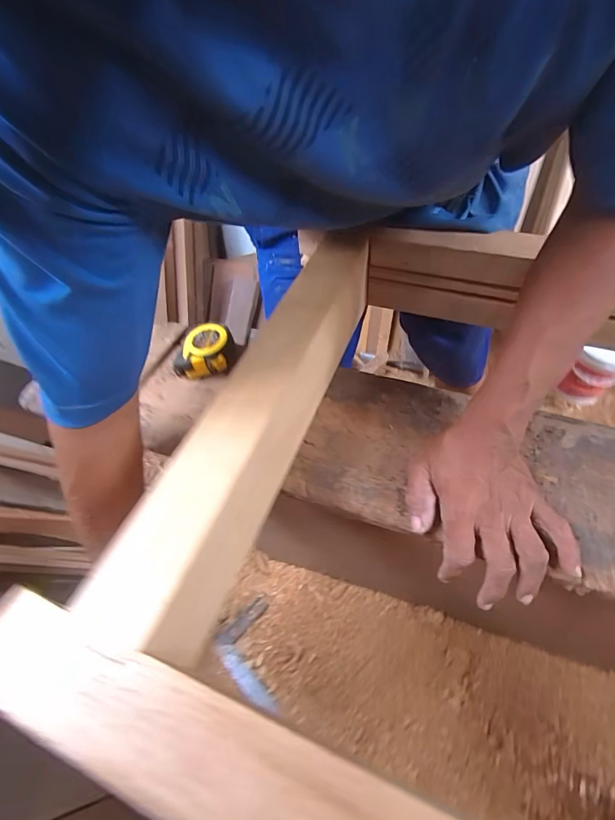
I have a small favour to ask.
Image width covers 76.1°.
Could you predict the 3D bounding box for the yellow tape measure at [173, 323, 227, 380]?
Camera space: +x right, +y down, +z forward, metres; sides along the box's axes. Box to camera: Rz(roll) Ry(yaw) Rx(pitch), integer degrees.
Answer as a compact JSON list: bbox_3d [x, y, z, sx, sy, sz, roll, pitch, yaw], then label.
[{"bbox_3d":[-0.137,-0.075,0.514,0.069,0.048,0.065,-3,49,-1],"label":"yellow tape measure"}]

